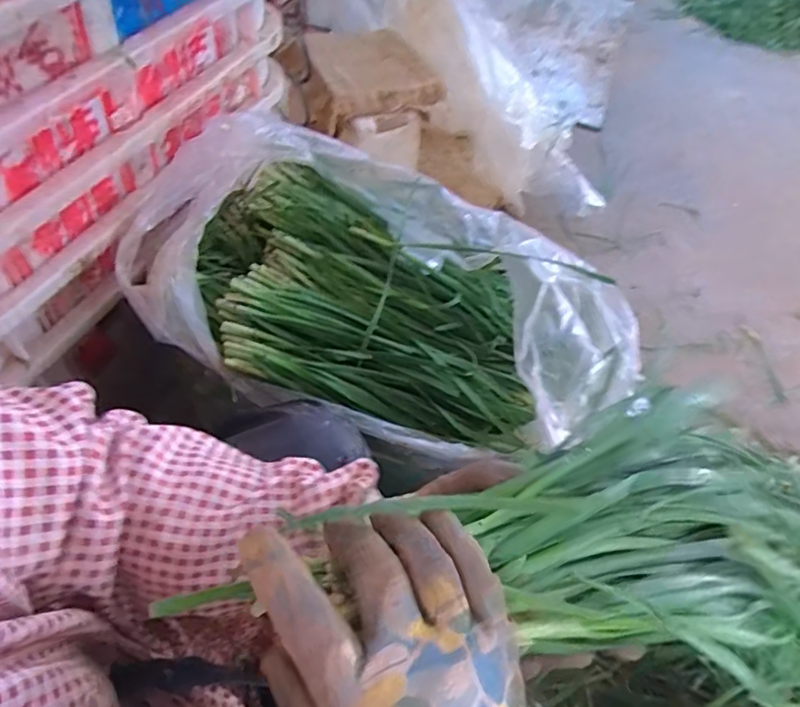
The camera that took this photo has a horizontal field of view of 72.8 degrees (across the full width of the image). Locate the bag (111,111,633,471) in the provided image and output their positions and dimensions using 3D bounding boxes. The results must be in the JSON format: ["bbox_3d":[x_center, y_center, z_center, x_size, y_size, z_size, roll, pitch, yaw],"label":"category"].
[{"bbox_3d":[-0.006,-0.100,0.668,0.607,0.204,0.351,18,54,3],"label":"bag"}]

